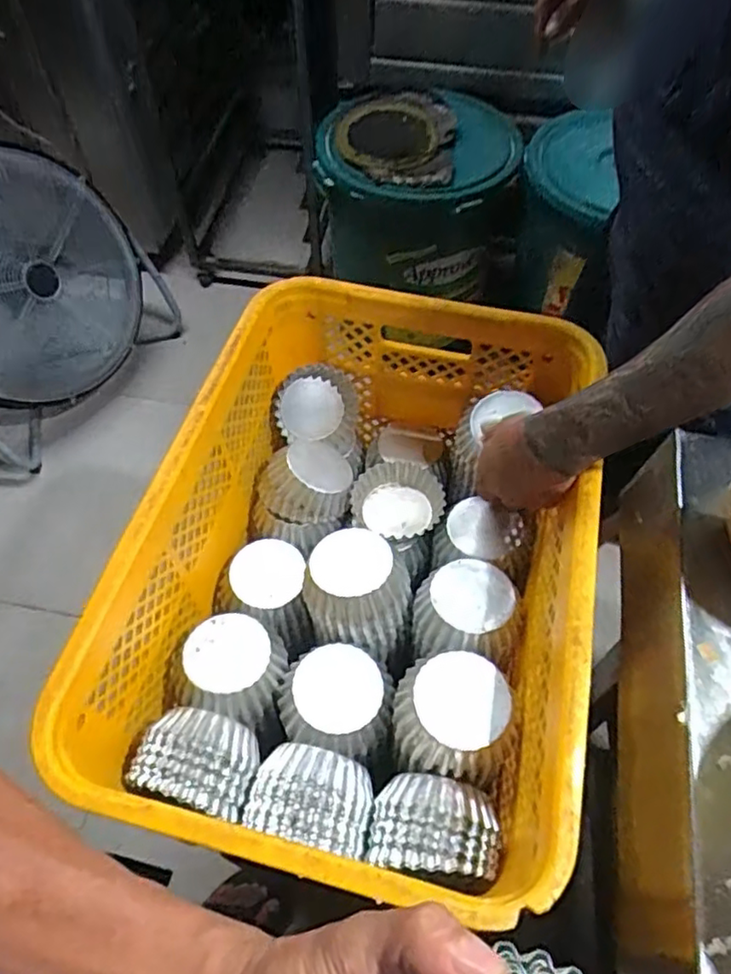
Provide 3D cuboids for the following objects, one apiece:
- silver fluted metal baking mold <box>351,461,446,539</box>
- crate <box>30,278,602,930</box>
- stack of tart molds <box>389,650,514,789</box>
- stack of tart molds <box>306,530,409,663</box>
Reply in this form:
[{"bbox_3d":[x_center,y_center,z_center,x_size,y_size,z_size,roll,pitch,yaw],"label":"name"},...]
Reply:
[{"bbox_3d":[0.038,0.015,0.705,0.095,0.032,0.085,19,59,12],"label":"silver fluted metal baking mold"},{"bbox_3d":[0.007,0.051,0.596,0.351,0.191,0.492,12,57,7],"label":"crate"},{"bbox_3d":[0.069,0.186,0.515,0.097,0.052,0.095,-11,57,-8],"label":"stack of tart molds"},{"bbox_3d":[-0.007,0.098,0.607,0.099,0.083,0.101,7,57,4],"label":"stack of tart molds"}]

